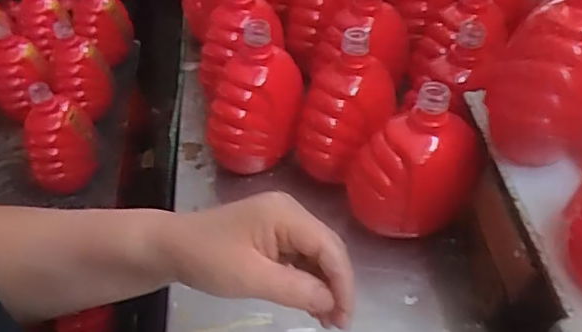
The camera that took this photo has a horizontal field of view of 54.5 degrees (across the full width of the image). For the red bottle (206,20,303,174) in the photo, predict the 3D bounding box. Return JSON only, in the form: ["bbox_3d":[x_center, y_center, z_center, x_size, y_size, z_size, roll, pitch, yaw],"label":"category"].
[{"bbox_3d":[-0.039,-0.076,0.616,0.097,0.148,0.105,2,45,1],"label":"red bottle"}]

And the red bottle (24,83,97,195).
[{"bbox_3d":[-0.326,-0.040,0.793,0.096,0.136,0.079,-22,49,-17],"label":"red bottle"}]

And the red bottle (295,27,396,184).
[{"bbox_3d":[0.060,-0.064,0.601,0.093,0.147,0.090,9,46,8],"label":"red bottle"}]

